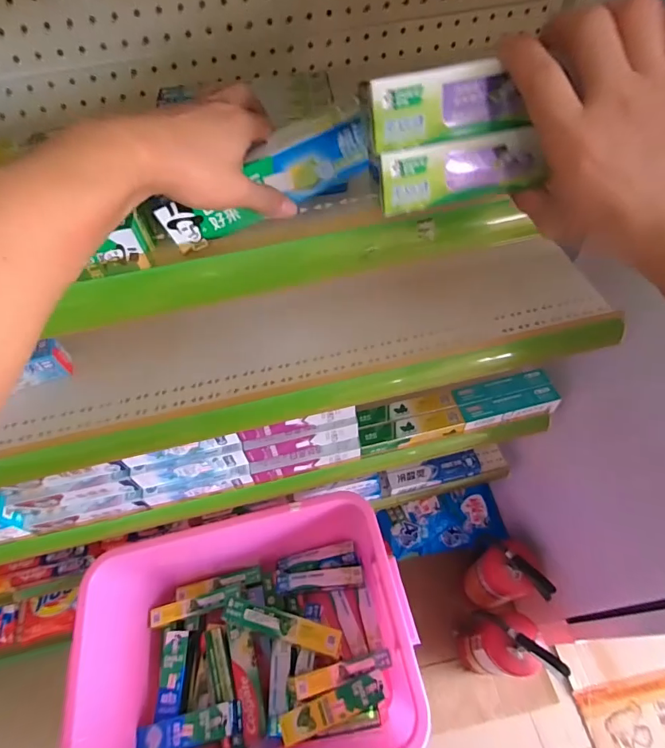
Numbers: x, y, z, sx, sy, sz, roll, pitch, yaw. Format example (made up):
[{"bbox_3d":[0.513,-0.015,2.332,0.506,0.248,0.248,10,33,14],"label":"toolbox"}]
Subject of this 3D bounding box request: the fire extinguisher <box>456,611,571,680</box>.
[{"bbox_3d":[0.409,0.677,1.057,0.111,0.482,0.119,-4,56,1],"label":"fire extinguisher"}]

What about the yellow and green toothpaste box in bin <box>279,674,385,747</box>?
[{"bbox_3d":[-0.001,0.583,0.734,0.184,0.029,0.046,-19,57,-9],"label":"yellow and green toothpaste box in bin"}]

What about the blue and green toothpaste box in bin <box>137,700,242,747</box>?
[{"bbox_3d":[-0.254,0.625,0.735,0.184,0.048,0.051,-21,56,6],"label":"blue and green toothpaste box in bin"}]

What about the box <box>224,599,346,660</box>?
[{"bbox_3d":[-0.099,0.482,0.804,0.234,0.029,0.045,11,57,11],"label":"box"}]

